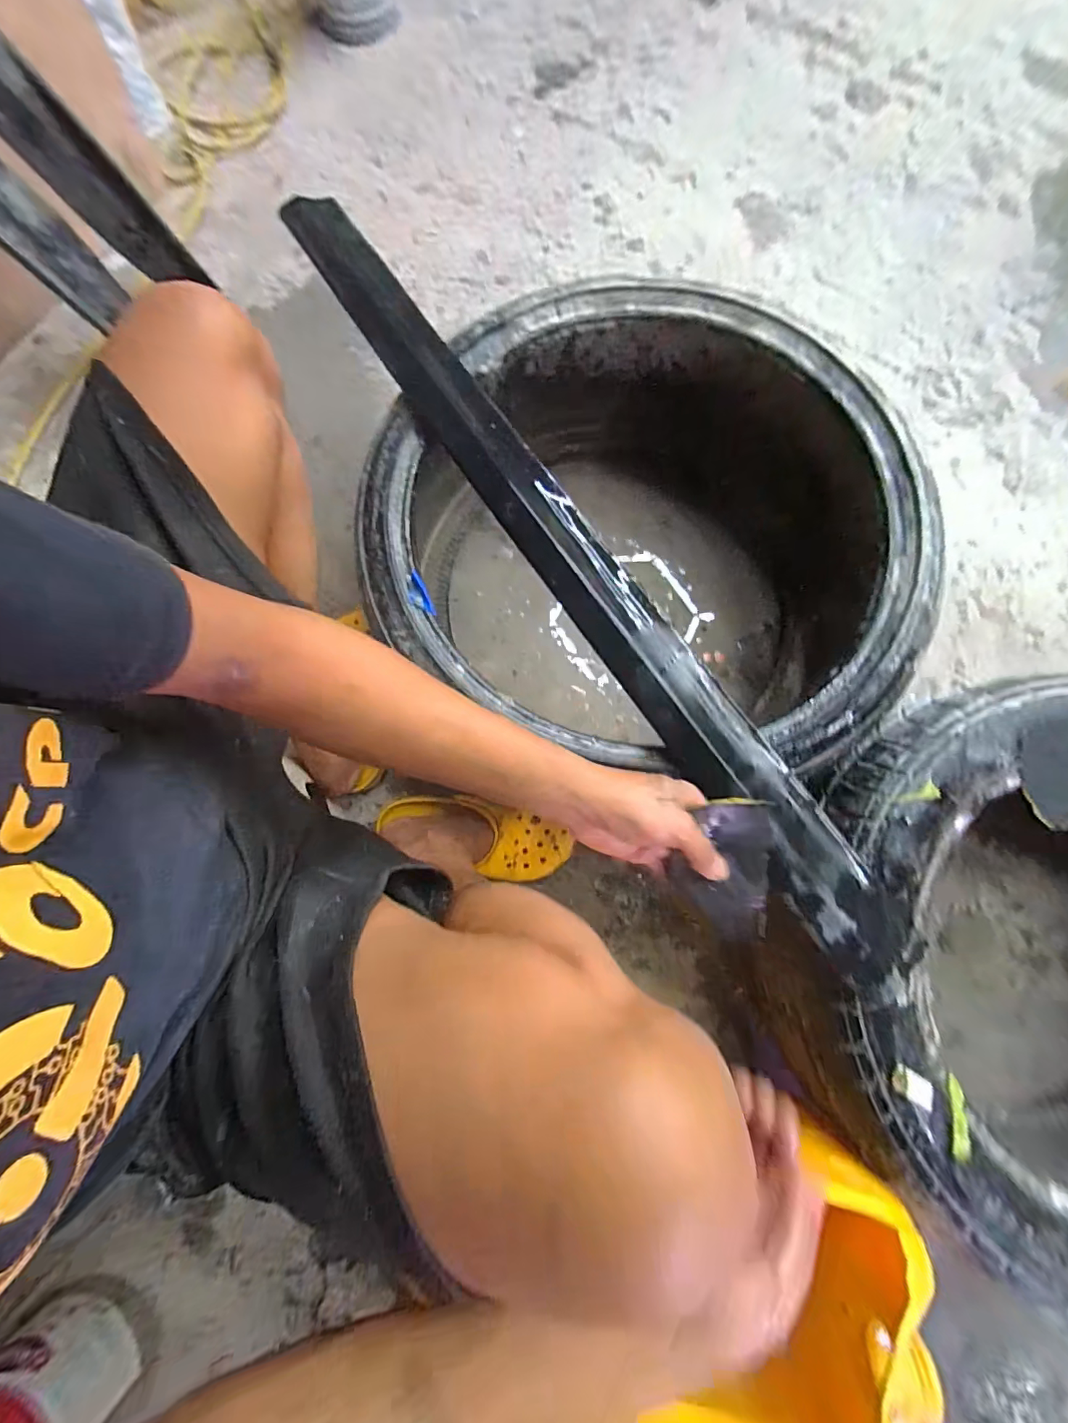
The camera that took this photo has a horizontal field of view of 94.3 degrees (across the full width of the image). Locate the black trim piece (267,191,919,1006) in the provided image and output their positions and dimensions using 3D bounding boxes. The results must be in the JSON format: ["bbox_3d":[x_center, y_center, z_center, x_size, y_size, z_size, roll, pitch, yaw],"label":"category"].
[{"bbox_3d":[0.022,-0.173,0.496,0.082,0.041,0.947,-34,82,-7],"label":"black trim piece"}]

